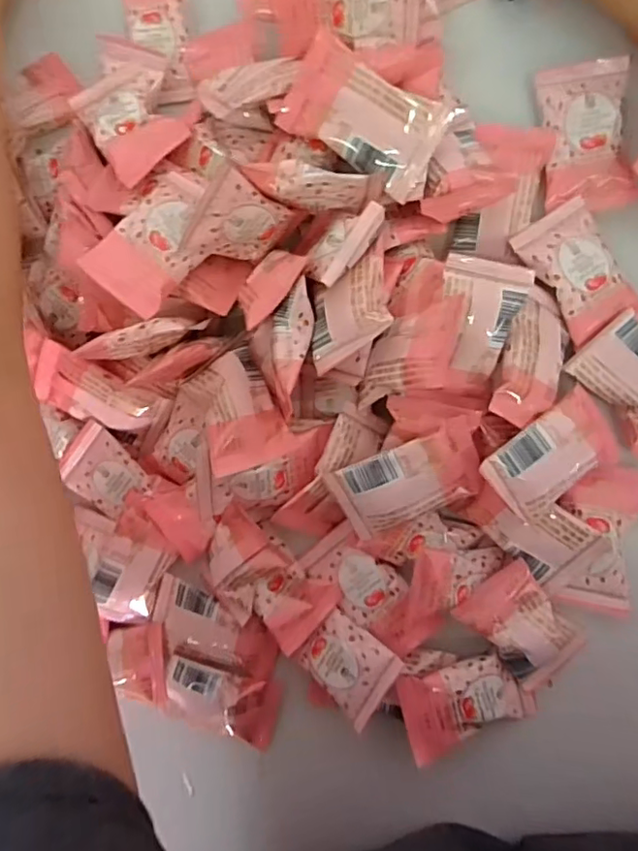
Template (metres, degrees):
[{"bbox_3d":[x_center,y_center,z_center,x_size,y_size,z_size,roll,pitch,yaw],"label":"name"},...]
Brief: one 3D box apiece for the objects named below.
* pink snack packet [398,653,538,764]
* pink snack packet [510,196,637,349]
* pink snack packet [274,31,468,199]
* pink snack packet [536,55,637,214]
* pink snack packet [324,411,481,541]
[{"bbox_3d":[0.073,0.135,0.279,0.061,0.021,0.040,-12,89,9],"label":"pink snack packet"},{"bbox_3d":[0.125,-0.072,0.273,0.037,0.015,0.065,-32,86,8],"label":"pink snack packet"},{"bbox_3d":[0.020,-0.135,0.253,0.070,0.010,0.040,29,113,0],"label":"pink snack packet"},{"bbox_3d":[0.128,-0.138,0.274,0.039,0.015,0.067,-6,90,9],"label":"pink snack packet"},{"bbox_3d":[0.042,0.025,0.259,0.070,0.010,0.035,-25,87,9],"label":"pink snack packet"}]

